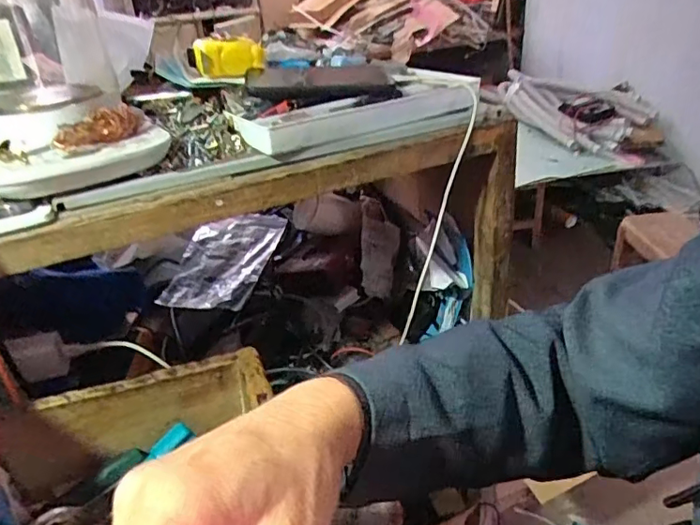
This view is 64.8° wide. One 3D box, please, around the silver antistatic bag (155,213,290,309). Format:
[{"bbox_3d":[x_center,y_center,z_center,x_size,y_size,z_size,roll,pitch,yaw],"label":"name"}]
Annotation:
[{"bbox_3d":[-0.202,-0.005,0.889,0.135,0.020,0.208,11,51,15],"label":"silver antistatic bag"}]

